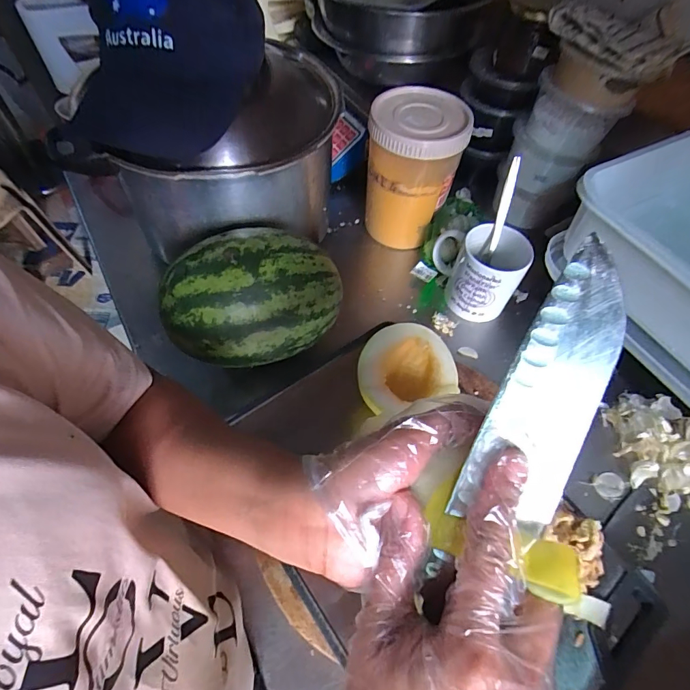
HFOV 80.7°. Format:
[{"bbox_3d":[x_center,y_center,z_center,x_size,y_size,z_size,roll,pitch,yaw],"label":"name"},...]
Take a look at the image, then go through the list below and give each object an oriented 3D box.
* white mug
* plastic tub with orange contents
[{"bbox_3d":[0.163,-0.095,0.516,0.110,0.095,0.088,21,60,10],"label":"white mug"},{"bbox_3d":[0.088,-0.228,0.551,0.116,0.174,0.112,1,59,-2],"label":"plastic tub with orange contents"}]

